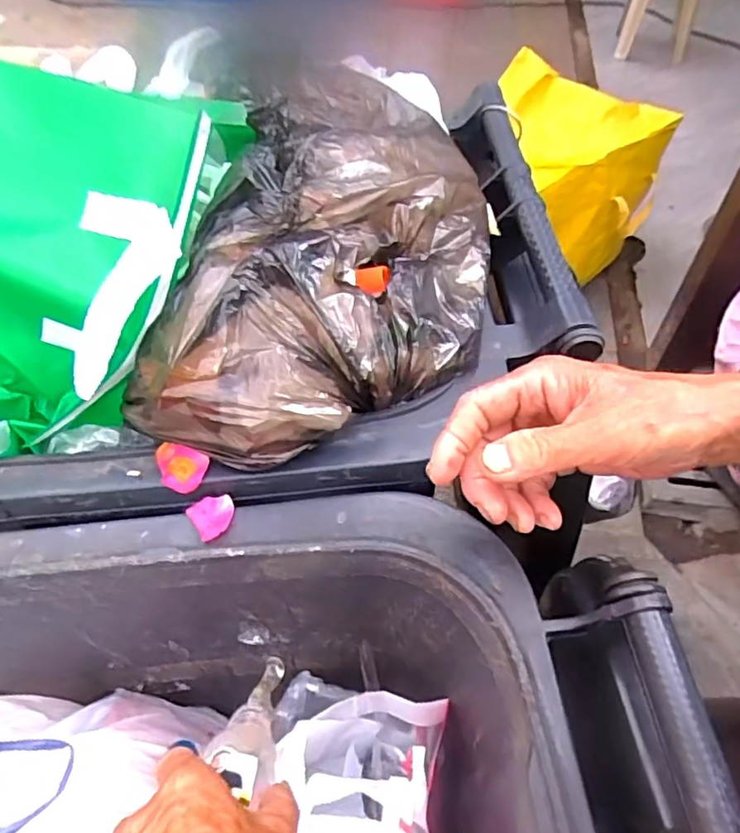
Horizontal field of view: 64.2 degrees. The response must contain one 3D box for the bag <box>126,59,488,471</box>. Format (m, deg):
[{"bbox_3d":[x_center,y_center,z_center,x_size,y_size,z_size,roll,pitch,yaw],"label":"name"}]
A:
[{"bbox_3d":[-0.014,-0.103,0.427,0.198,0.136,0.306,18,60,14],"label":"bag"}]

